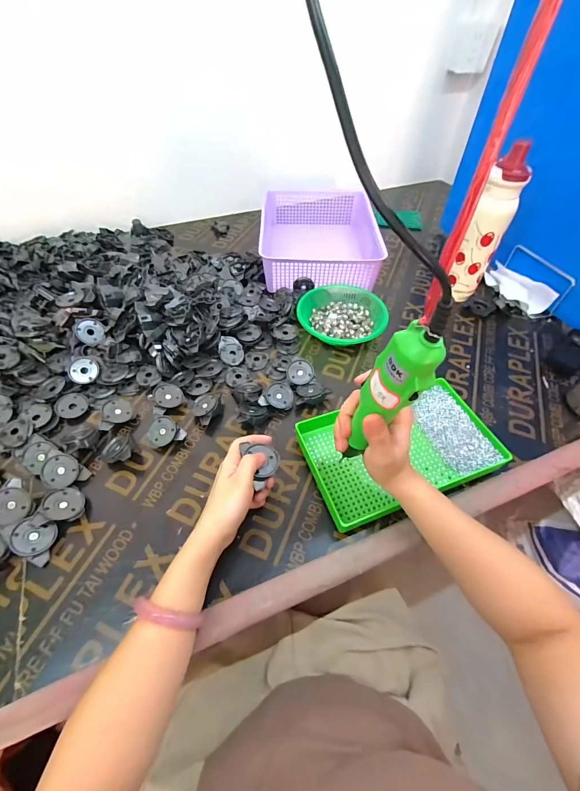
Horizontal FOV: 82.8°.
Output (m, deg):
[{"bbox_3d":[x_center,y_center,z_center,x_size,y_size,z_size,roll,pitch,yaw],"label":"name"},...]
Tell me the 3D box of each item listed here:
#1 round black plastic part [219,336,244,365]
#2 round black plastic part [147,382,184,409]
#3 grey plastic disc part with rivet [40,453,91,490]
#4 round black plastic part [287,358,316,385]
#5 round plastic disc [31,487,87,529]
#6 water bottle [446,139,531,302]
[{"bbox_3d":[-0.101,-0.077,0.566,0.041,0.007,0.056,-5,68,-16],"label":"round black plastic part"},{"bbox_3d":[-0.188,0.001,0.502,0.046,0.013,0.043,13,57,-20],"label":"round black plastic part"},{"bbox_3d":[-0.292,0.101,0.425,0.051,0.011,0.041,42,66,-8],"label":"grey plastic disc part with rivet"},{"bbox_3d":[0.017,-0.038,0.529,0.044,0.006,0.043,20,79,8],"label":"round black plastic part"},{"bbox_3d":[-0.277,0.132,0.396,0.050,0.014,0.042,2,57,-29],"label":"round plastic disc"},{"bbox_3d":[0.350,-0.289,0.590,0.062,0.254,0.065,30,57,21],"label":"water bottle"}]

